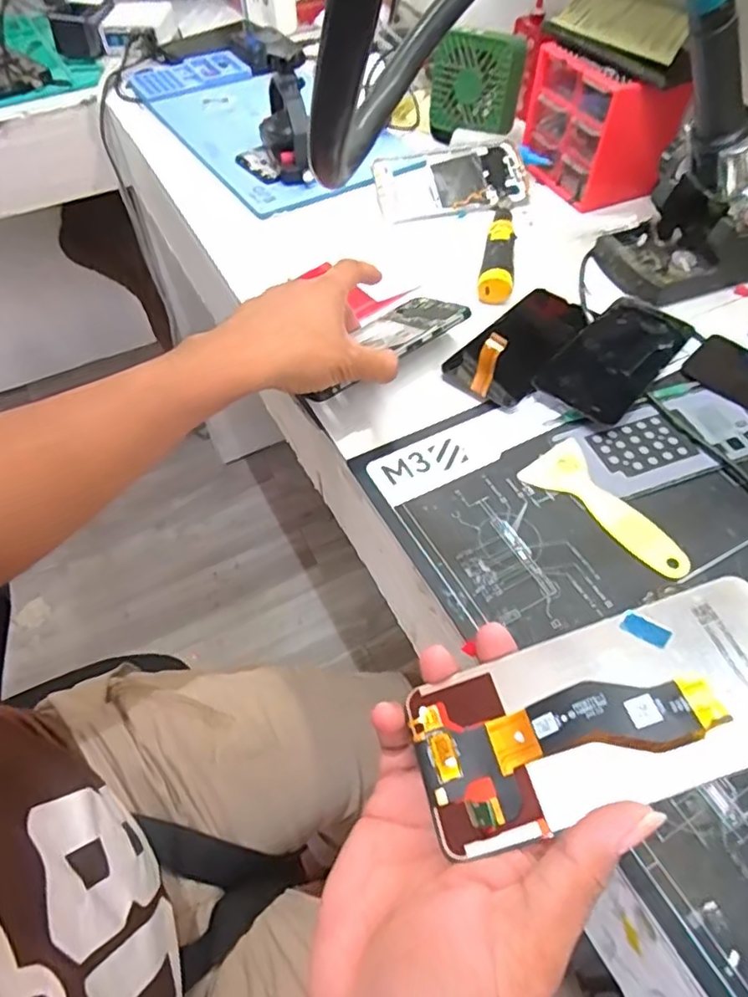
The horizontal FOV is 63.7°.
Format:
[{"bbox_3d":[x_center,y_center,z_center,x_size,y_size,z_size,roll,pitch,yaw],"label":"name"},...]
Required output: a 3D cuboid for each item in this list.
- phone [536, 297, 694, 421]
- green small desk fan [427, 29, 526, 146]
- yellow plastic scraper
[{"bbox_3d":[0.206,-0.121,0.505,0.072,0.012,0.156,37,63,23],"label":"phone"},{"bbox_3d":[0.113,-0.464,0.685,0.102,0.099,0.041,13,56,9],"label":"green small desk fan"},{"bbox_3d":[0.166,0.007,0.424,0.051,0.004,0.123,-35,62,-22],"label":"yellow plastic scraper"}]

